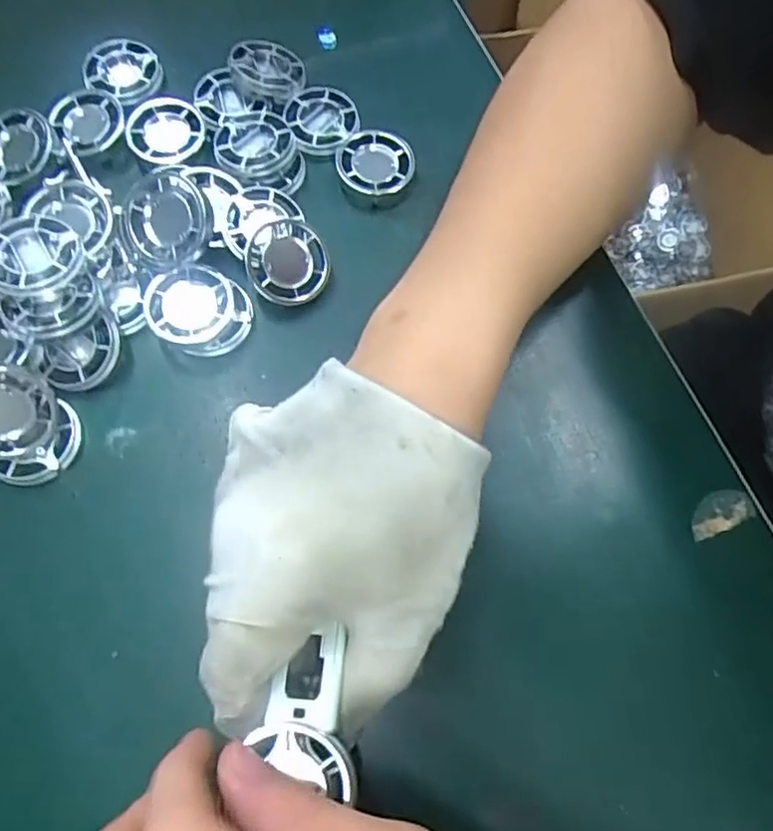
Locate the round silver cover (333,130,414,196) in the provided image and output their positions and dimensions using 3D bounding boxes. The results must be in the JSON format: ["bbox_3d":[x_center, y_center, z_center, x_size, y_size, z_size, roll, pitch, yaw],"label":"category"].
[{"bbox_3d":[-0.005,-0.125,0.331,0.037,0.013,0.034,0,71,-1],"label":"round silver cover"}]

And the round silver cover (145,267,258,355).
[{"bbox_3d":[-0.084,-0.046,0.296,0.043,0.019,0.036,1,71,0],"label":"round silver cover"}]

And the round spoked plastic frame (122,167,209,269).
[{"bbox_3d":[-0.096,-0.085,0.285,0.036,0.008,0.038,3,107,11],"label":"round spoked plastic frame"}]

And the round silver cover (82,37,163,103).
[{"bbox_3d":[-0.137,-0.179,0.344,0.038,0.013,0.033,-28,74,-11],"label":"round silver cover"}]

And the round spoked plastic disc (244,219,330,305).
[{"bbox_3d":[-0.045,-0.070,0.302,0.036,0.008,0.038,0,88,-8],"label":"round spoked plastic disc"}]

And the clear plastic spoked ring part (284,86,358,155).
[{"bbox_3d":[-0.034,-0.152,0.340,0.036,0.010,0.040,-4,71,-2],"label":"clear plastic spoked ring part"}]

